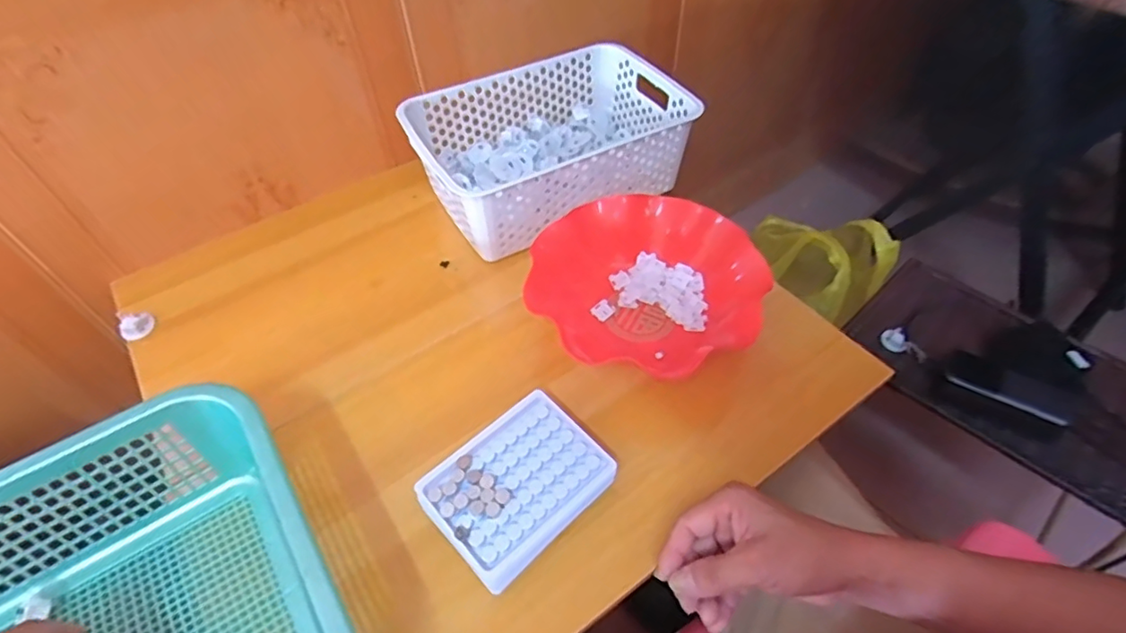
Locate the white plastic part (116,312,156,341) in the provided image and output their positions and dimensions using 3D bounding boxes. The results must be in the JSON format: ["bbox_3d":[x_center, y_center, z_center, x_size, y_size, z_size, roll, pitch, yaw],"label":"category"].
[{"bbox_3d":[-0.452,0.007,0.603,0.027,0.021,0.032,36,61,26],"label":"white plastic part"}]

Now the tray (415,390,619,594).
[{"bbox_3d":[-0.036,0.138,0.465,0.132,0.044,0.102,-37,60,-24],"label":"tray"}]

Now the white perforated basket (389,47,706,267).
[{"bbox_3d":[-0.016,-0.210,0.694,0.307,0.100,0.199,-26,56,-18],"label":"white perforated basket"}]

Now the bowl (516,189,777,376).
[{"bbox_3d":[0.085,-0.038,0.580,0.232,0.058,0.201,2,52,3],"label":"bowl"}]

